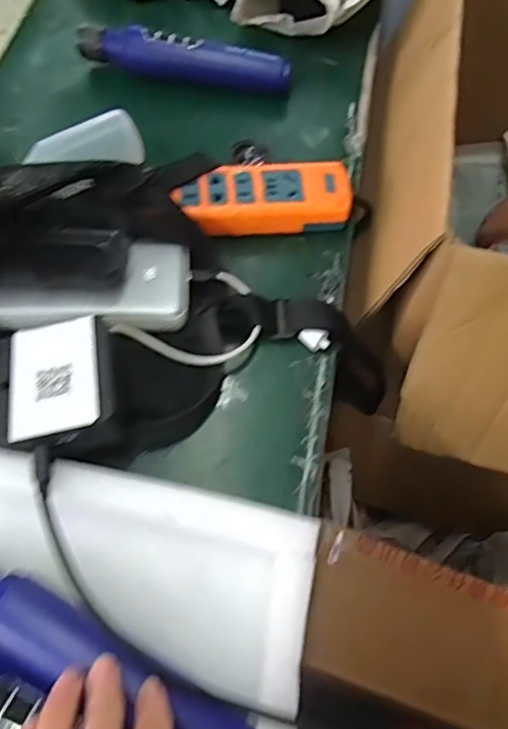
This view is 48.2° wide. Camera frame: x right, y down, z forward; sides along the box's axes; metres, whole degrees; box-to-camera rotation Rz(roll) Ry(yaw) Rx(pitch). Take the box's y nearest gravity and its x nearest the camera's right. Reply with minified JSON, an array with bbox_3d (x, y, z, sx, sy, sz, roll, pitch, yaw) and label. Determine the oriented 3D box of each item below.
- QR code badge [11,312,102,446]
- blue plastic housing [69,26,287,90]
[{"bbox_3d":[-0.122,0.006,0.346,0.054,0.004,0.079,-12,57,0],"label":"QR code badge"},{"bbox_3d":[-0.064,-0.273,0.514,0.190,0.039,0.032,8,65,0],"label":"blue plastic housing"}]

